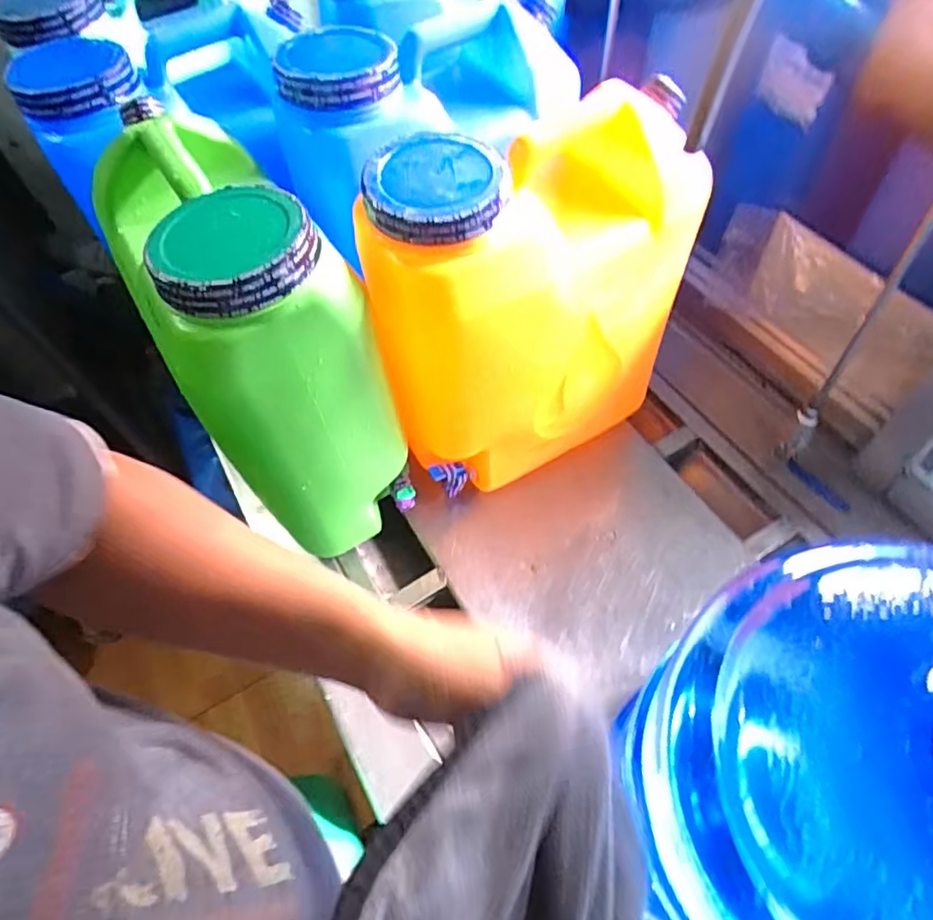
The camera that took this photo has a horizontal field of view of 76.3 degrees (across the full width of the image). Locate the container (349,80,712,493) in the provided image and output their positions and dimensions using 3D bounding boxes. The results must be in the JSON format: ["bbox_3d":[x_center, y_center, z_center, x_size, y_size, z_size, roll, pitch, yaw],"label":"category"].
[{"bbox_3d":[0.067,-0.155,0.641,0.310,0.368,0.163,-33,61,-15],"label":"container"}]

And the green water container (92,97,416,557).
[{"bbox_3d":[-0.212,-0.129,0.619,0.176,0.352,0.332,-33,61,-16],"label":"green water container"}]

